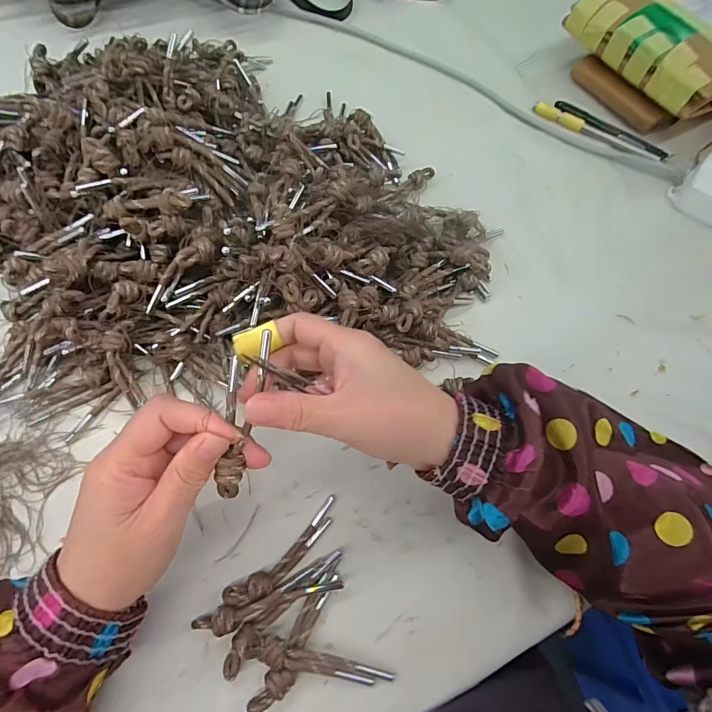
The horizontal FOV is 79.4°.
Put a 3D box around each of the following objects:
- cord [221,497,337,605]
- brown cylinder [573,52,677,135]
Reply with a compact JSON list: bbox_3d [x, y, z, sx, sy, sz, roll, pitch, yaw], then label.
[{"bbox_3d":[-0.044,0.130,0.285,0.089,0.015,0.018,-39,72,-18],"label":"cord"},{"bbox_3d":[0.309,-0.312,0.499,0.035,0.033,0.137,-31,70,-16],"label":"brown cylinder"}]

